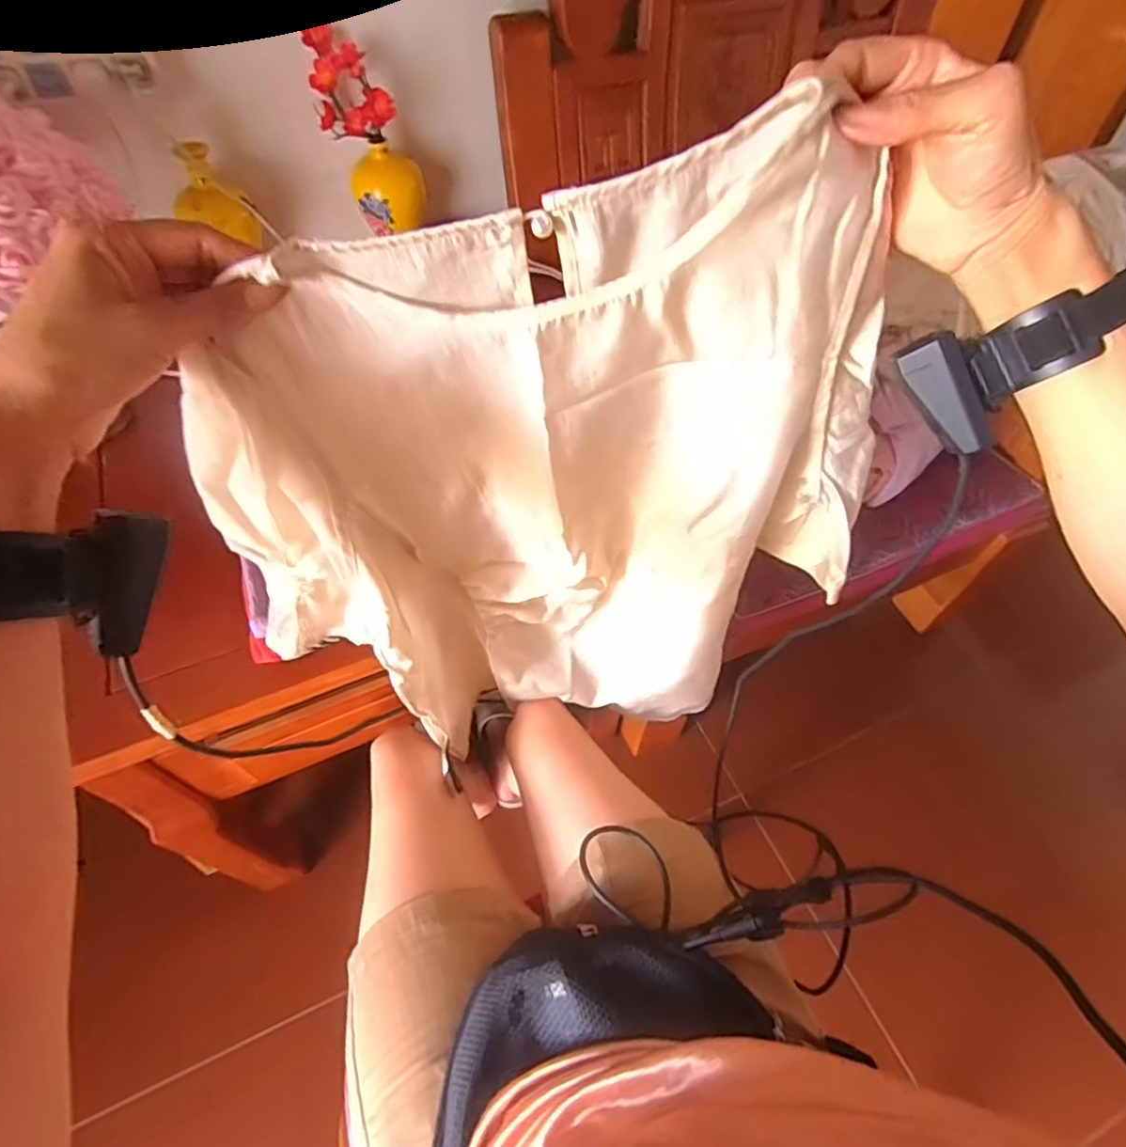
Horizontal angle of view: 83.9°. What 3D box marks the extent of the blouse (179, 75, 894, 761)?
[{"bbox_3d":[-0.018,-0.026,0.473,0.435,0.509,0.080,-6,55,-6],"label":"blouse"}]

